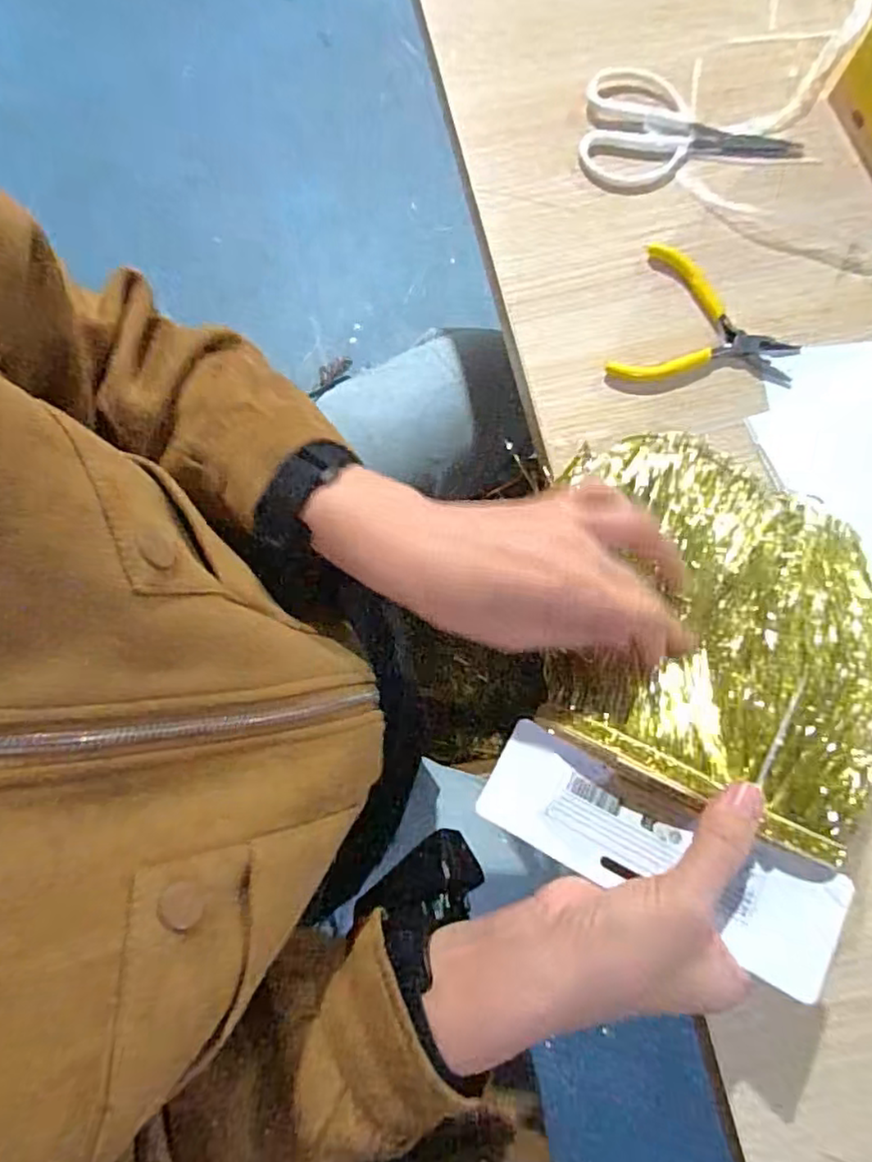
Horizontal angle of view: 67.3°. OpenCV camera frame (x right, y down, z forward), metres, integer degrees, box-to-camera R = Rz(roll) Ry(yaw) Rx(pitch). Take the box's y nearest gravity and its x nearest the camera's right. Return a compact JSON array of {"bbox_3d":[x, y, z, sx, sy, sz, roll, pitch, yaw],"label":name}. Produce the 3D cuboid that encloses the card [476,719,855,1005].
[{"bbox_3d":[0.103,0.128,0.317,0.164,0.013,0.055,21,77,26],"label":"card"}]

